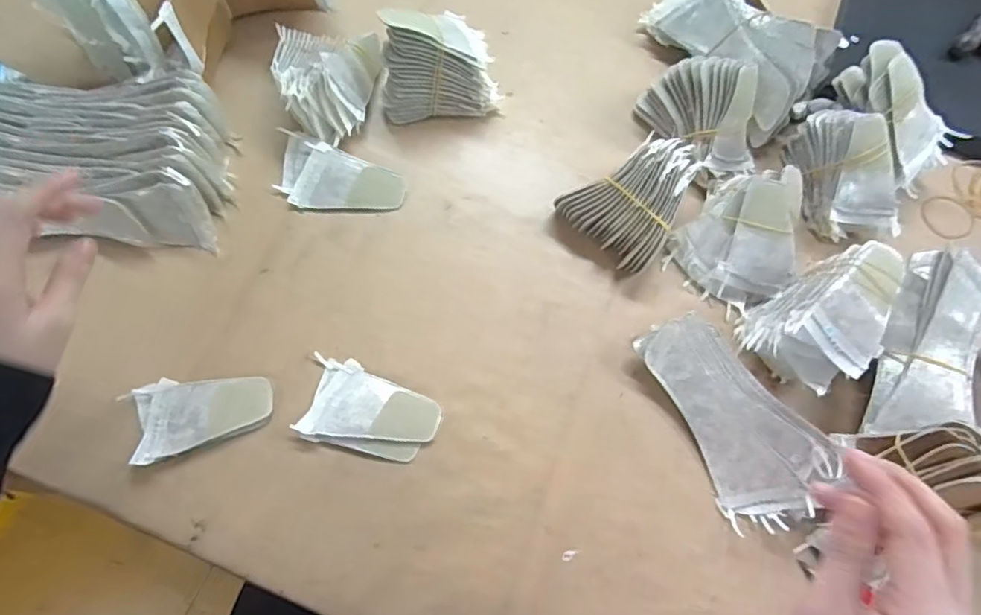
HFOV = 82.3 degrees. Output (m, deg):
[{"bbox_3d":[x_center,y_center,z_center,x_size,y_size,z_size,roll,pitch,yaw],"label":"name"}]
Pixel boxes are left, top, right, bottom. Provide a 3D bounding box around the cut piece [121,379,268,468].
[{"bbox_3d":[-0.222,0.076,0.431,0.100,0.010,0.061,-18,72,-9],"label":"cut piece"}]

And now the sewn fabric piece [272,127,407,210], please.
[{"bbox_3d":[-0.139,-0.112,0.508,0.115,0.015,0.060,22,71,5],"label":"sewn fabric piece"}]

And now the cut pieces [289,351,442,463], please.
[{"bbox_3d":[-0.092,0.082,0.438,0.101,0.011,0.063,17,70,3],"label":"cut pieces"}]

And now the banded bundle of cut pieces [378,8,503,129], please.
[{"bbox_3d":[-0.049,-0.228,0.519,0.112,0.085,0.073,-12,71,-7],"label":"banded bundle of cut pieces"}]

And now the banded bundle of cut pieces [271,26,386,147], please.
[{"bbox_3d":[-0.154,-0.212,0.521,0.090,0.060,0.107,4,70,-1],"label":"banded bundle of cut pieces"}]

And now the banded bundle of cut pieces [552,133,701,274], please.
[{"bbox_3d":[0.126,-0.095,0.490,0.100,0.060,0.089,-43,77,-16],"label":"banded bundle of cut pieces"}]

